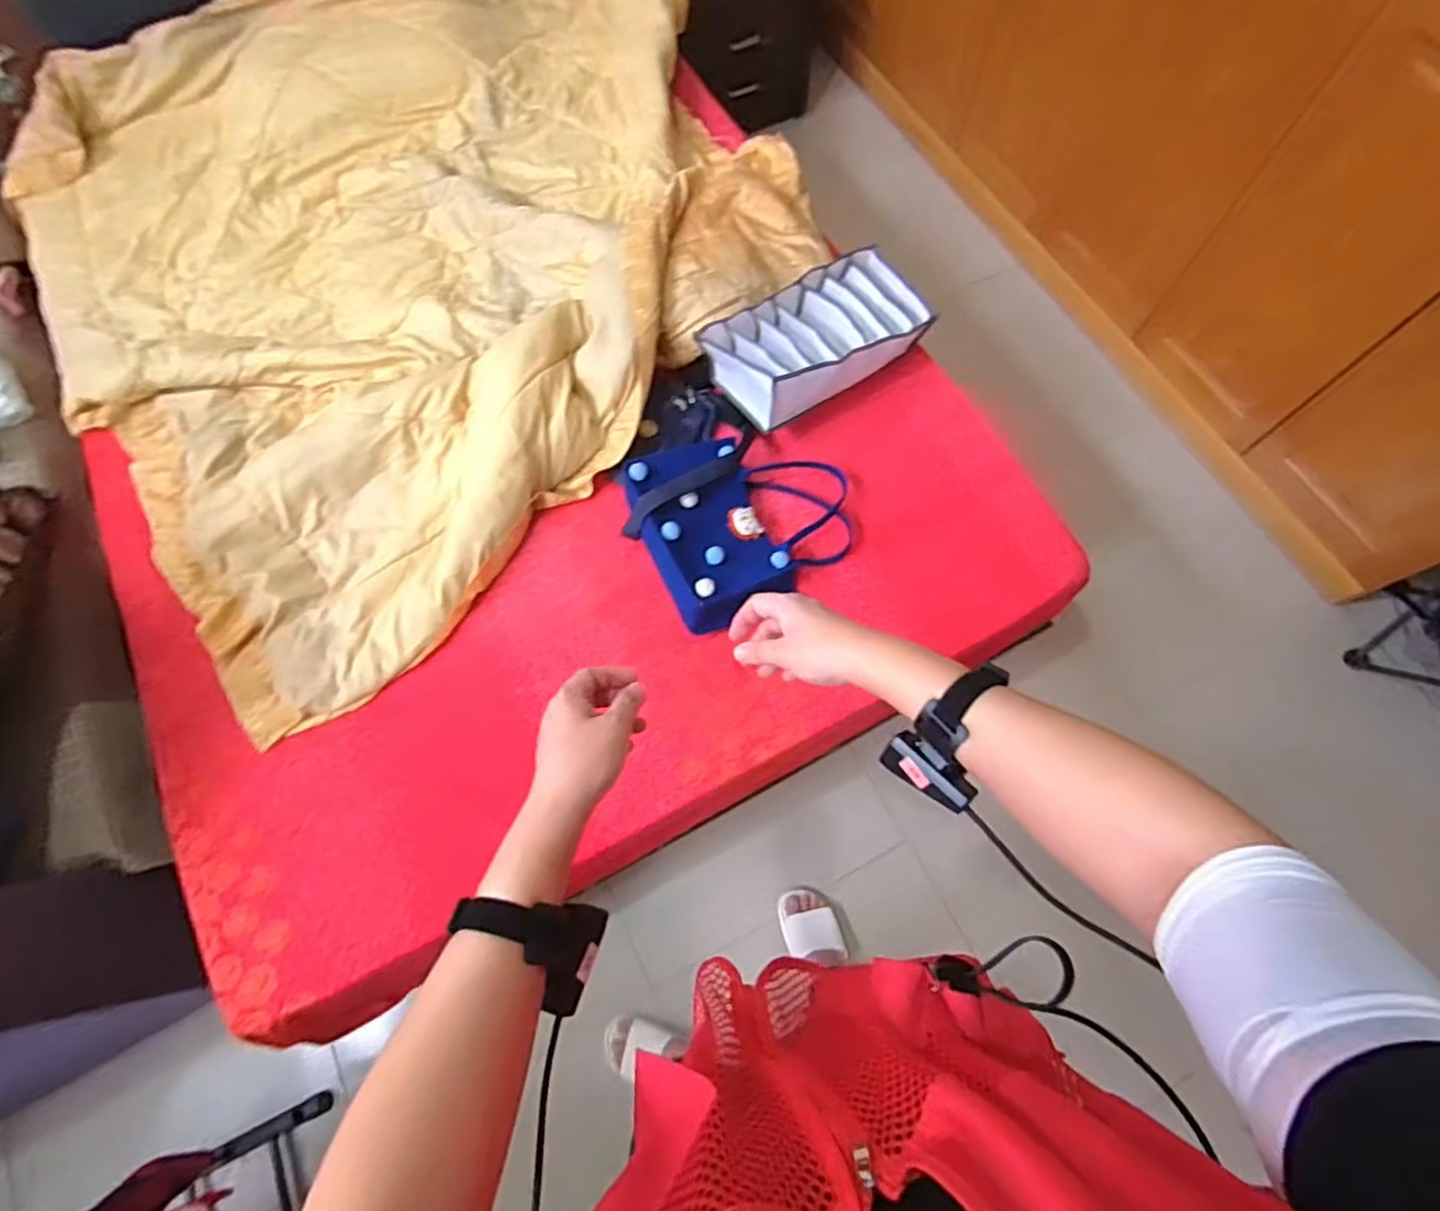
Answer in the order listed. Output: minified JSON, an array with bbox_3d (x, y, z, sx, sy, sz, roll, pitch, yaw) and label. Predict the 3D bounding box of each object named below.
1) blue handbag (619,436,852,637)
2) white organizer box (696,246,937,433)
[{"bbox_3d":[0.041,-0.161,1.145,0.378,0.111,0.303,-33,72,-10],"label":"blue handbag"},{"bbox_3d":[0.171,-0.473,1.214,0.367,0.105,0.201,-31,72,-10],"label":"white organizer box"}]

